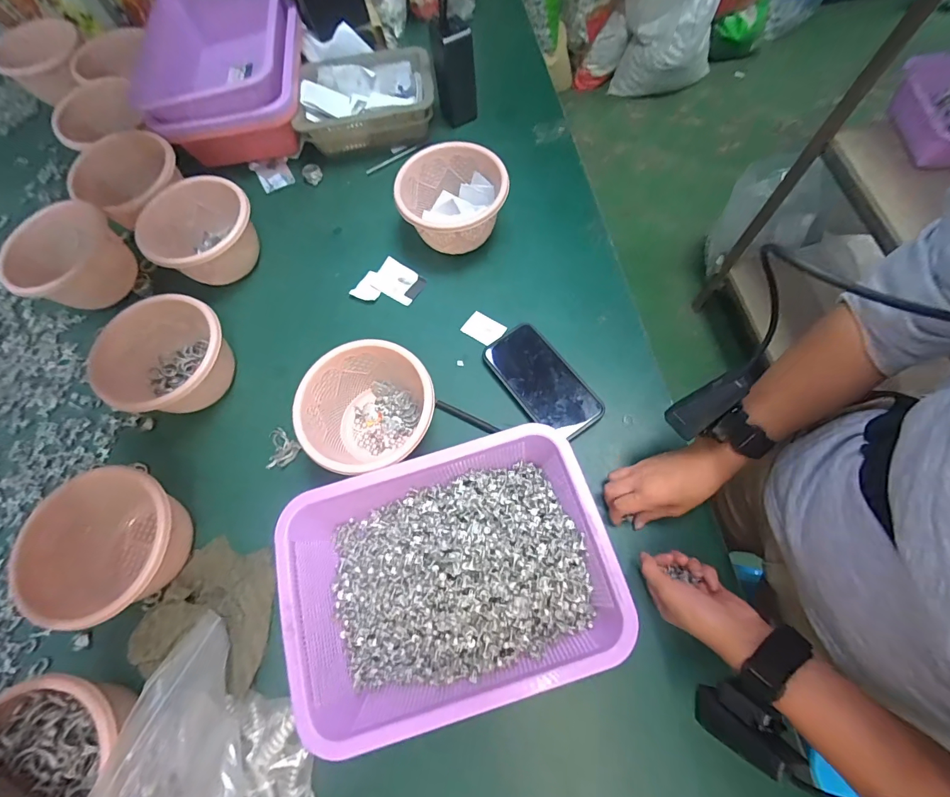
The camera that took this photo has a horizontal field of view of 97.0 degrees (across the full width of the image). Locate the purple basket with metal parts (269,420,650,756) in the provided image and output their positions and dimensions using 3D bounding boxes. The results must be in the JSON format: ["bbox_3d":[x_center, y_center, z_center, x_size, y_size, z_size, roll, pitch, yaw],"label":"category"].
[{"bbox_3d":[-0.025,0.174,0.420,0.304,0.086,0.221,-17,69,-4],"label":"purple basket with metal parts"}]

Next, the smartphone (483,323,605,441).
[{"bbox_3d":[0.085,-0.023,0.534,0.082,0.010,0.160,-35,71,-10],"label":"smartphone"}]

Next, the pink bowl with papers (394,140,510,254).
[{"bbox_3d":[-0.030,-0.267,0.592,0.141,0.095,0.135,-1,69,3],"label":"pink bowl with papers"}]

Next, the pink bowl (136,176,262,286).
[{"bbox_3d":[-0.382,-0.235,0.603,0.139,0.092,0.118,12,70,8],"label":"pink bowl"}]

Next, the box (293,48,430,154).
[{"bbox_3d":[-0.176,-0.493,0.704,0.220,0.077,0.155,-11,68,-1],"label":"box"}]

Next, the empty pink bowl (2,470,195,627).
[{"bbox_3d":[-0.374,0.155,0.442,0.125,0.088,0.148,6,69,5],"label":"empty pink bowl"}]

